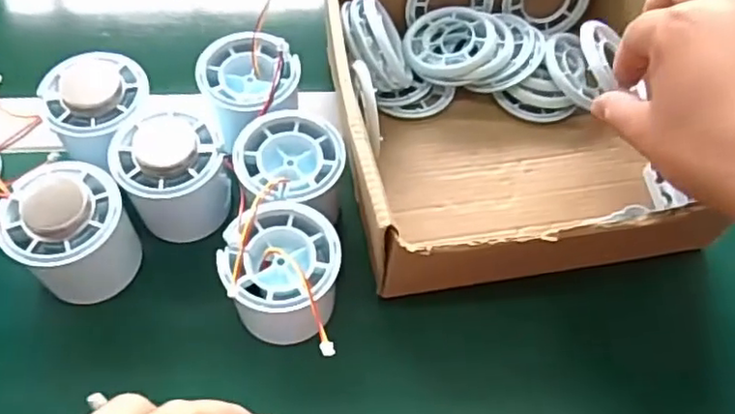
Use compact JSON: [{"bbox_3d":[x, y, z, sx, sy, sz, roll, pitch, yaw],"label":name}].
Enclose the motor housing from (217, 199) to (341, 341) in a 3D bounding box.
[{"bbox_3d":[-0.041,0.035,0.311,0.052,0.051,0.055,2,58,-3],"label":"motor housing"}]

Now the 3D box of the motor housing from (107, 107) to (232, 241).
[{"bbox_3d":[-0.100,-0.018,0.334,0.051,0.052,0.052,2,58,-3],"label":"motor housing"}]

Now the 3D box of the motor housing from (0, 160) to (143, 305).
[{"bbox_3d":[-0.144,0.014,0.317,0.047,0.055,0.052,29,61,14],"label":"motor housing"}]

